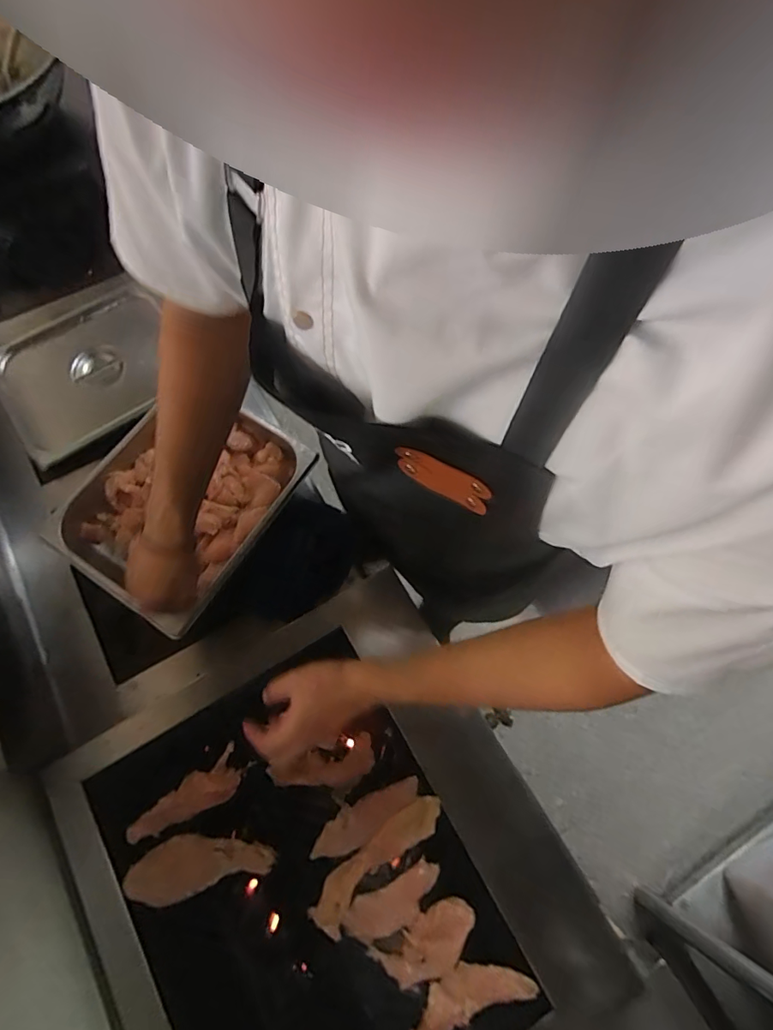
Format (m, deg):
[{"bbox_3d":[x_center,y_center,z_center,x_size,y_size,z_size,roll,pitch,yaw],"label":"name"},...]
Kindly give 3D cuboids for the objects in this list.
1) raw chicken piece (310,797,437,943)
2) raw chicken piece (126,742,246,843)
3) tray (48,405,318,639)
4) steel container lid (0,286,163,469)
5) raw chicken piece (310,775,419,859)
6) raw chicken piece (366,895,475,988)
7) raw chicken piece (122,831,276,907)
[{"bbox_3d":[-0.010,0.401,0.559,0.180,0.015,0.047,-41,75,-13],"label":"raw chicken piece"},{"bbox_3d":[-0.238,0.346,0.575,0.142,0.010,0.048,-37,75,-12],"label":"raw chicken piece"},{"bbox_3d":[-0.294,-0.022,0.703,0.261,0.073,0.320,31,74,10],"label":"tray"},{"bbox_3d":[-0.498,-0.246,0.809,0.285,0.023,0.236,-34,74,-11],"label":"steel container lid"},{"bbox_3d":[-0.024,0.362,0.571,0.140,0.010,0.040,-27,73,-9],"label":"raw chicken piece"},{"bbox_3d":[0.046,0.483,0.533,0.118,0.010,0.059,-27,73,-9],"label":"raw chicken piece"},{"bbox_3d":[-0.220,0.406,0.557,0.164,0.011,0.060,-16,71,-5],"label":"raw chicken piece"}]

